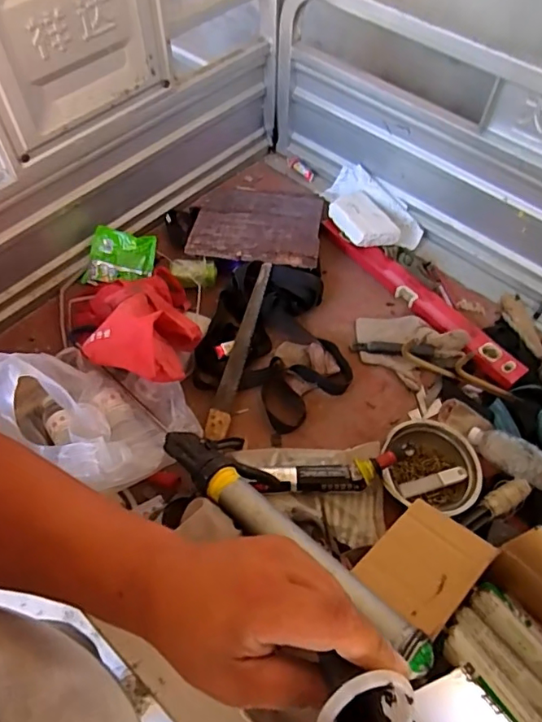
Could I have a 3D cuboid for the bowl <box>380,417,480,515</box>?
[{"bbox_3d":[0.296,0.188,0.967,0.170,0.072,0.166,1,54,-2],"label":"bowl"}]

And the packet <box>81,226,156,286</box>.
[{"bbox_3d":[-0.345,-0.233,1.198,0.149,0.122,0.035,9,13,-6],"label":"packet"}]

